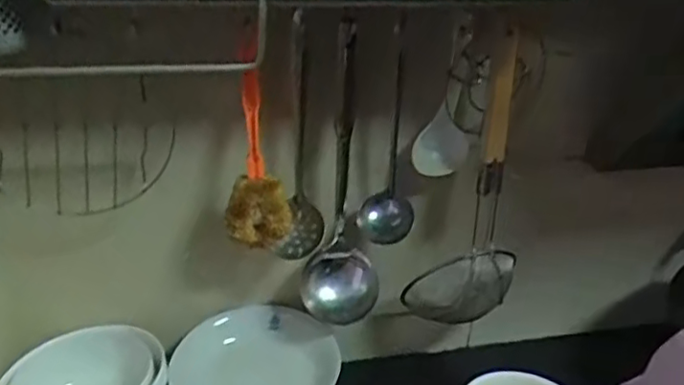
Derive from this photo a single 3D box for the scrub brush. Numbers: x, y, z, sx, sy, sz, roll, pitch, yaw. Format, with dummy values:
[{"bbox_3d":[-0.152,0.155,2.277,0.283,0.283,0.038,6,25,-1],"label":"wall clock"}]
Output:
[{"bbox_3d":[-0.088,-0.044,0.680,0.060,0.207,0.059,9,28,12],"label":"scrub brush"}]

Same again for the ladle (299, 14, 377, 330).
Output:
[{"bbox_3d":[0.002,-0.018,0.723,0.083,0.323,0.111,2,27,-1],"label":"ladle"}]

